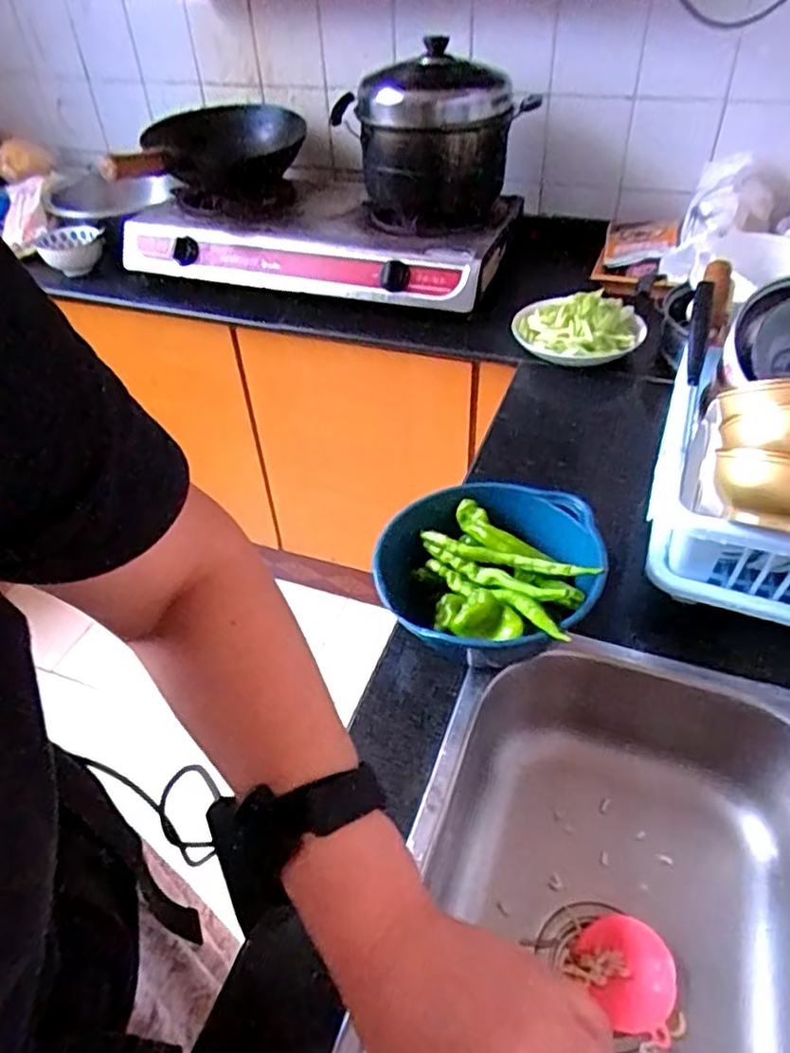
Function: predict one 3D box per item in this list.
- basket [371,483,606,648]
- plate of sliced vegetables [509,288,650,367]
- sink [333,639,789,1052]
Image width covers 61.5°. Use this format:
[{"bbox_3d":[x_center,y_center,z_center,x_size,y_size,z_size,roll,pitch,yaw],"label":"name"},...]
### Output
[{"bbox_3d":[0.085,0.057,0.647,0.209,0.098,0.206,8,45,12],"label":"basket"},{"bbox_3d":[0.291,-0.320,1.040,0.172,0.053,0.167,-2,43,2],"label":"plate of sliced vegetables"},{"bbox_3d":[0.194,0.305,0.556,0.340,0.154,0.378,14,46,18],"label":"sink"}]

